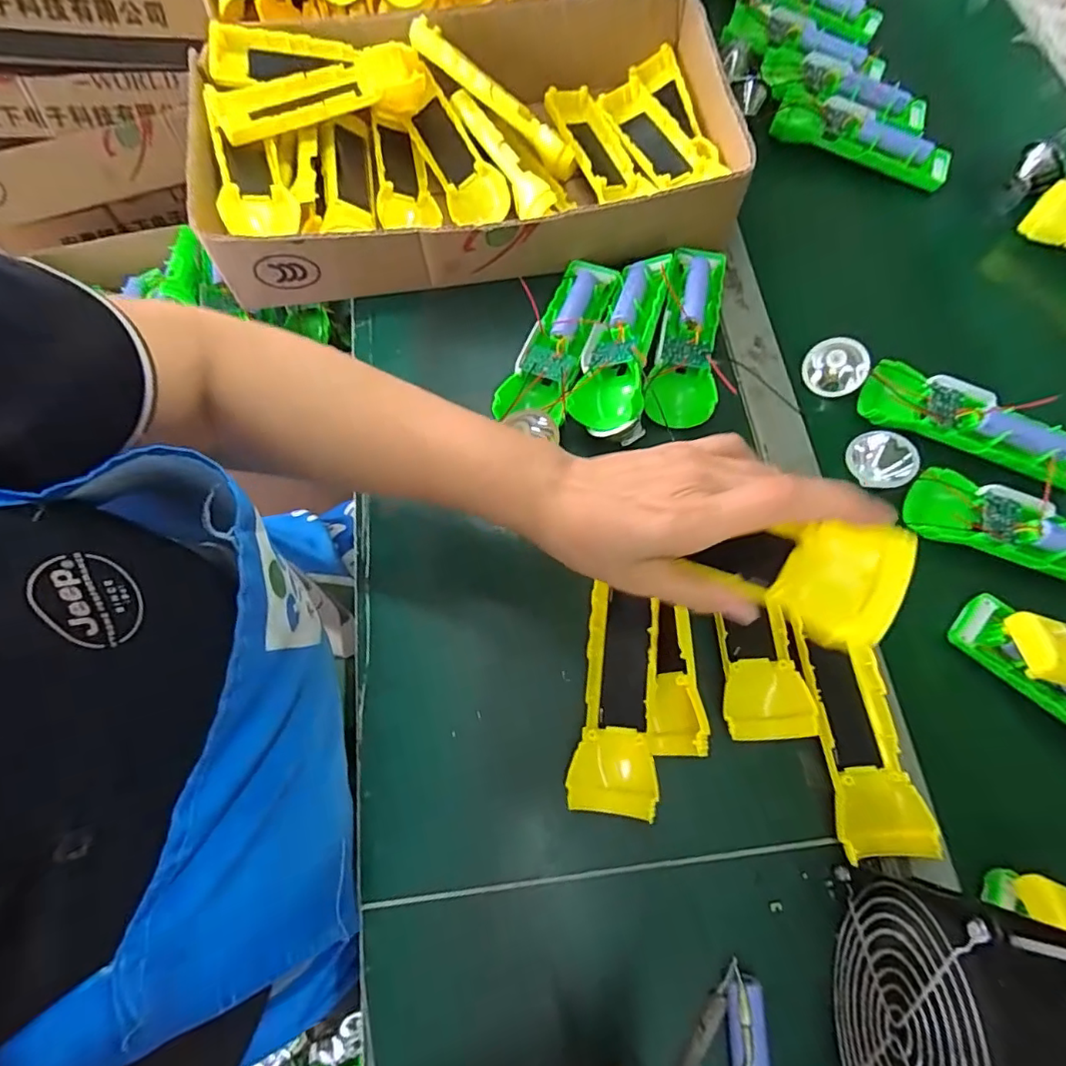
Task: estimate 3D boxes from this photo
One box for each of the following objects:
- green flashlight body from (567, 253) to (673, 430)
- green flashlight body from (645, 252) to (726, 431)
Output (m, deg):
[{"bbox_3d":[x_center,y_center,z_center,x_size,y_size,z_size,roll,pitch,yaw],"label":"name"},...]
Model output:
[{"bbox_3d":[0.067,-0.153,0.411,0.048,0.030,0.163,14,70,3],"label":"green flashlight body"},{"bbox_3d":[0.121,-0.158,0.430,0.047,0.028,0.163,13,70,2],"label":"green flashlight body"}]

